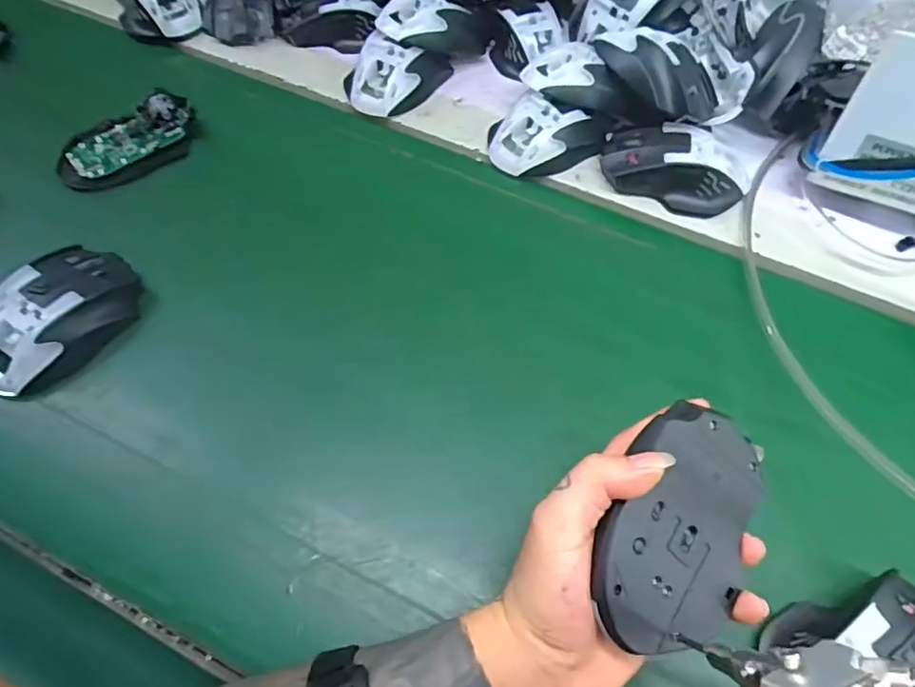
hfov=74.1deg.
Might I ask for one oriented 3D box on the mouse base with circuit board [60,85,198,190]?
[{"bbox_3d":[-0.274,-0.168,0.503,0.112,0.023,0.067,-25,66,-12],"label":"mouse base with circuit board"}]

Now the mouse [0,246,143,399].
[{"bbox_3d":[-0.277,-0.019,0.422,0.077,0.035,0.116,11,62,6],"label":"mouse"}]

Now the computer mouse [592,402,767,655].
[{"bbox_3d":[0.097,0.085,0.291,0.070,0.040,0.109,34,70,-15],"label":"computer mouse"}]

